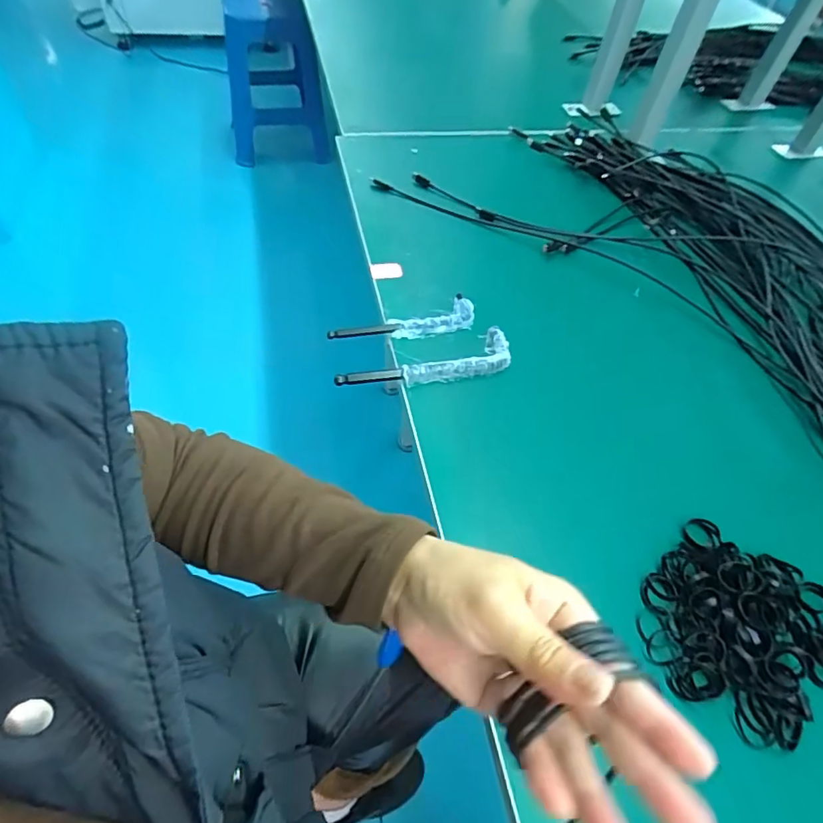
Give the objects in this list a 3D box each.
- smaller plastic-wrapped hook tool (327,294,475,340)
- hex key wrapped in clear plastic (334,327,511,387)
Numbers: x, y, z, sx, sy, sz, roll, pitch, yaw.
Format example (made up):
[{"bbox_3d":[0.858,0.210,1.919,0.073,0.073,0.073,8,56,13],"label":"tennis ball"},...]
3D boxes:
[{"bbox_3d":[-0.004,-0.089,0.528,0.157,0.011,0.039,-19,58,-18],"label":"smaller plastic-wrapped hook tool"},{"bbox_3d":[0.017,-0.043,0.493,0.180,0.014,0.042,-16,58,-16],"label":"hex key wrapped in clear plastic"}]

